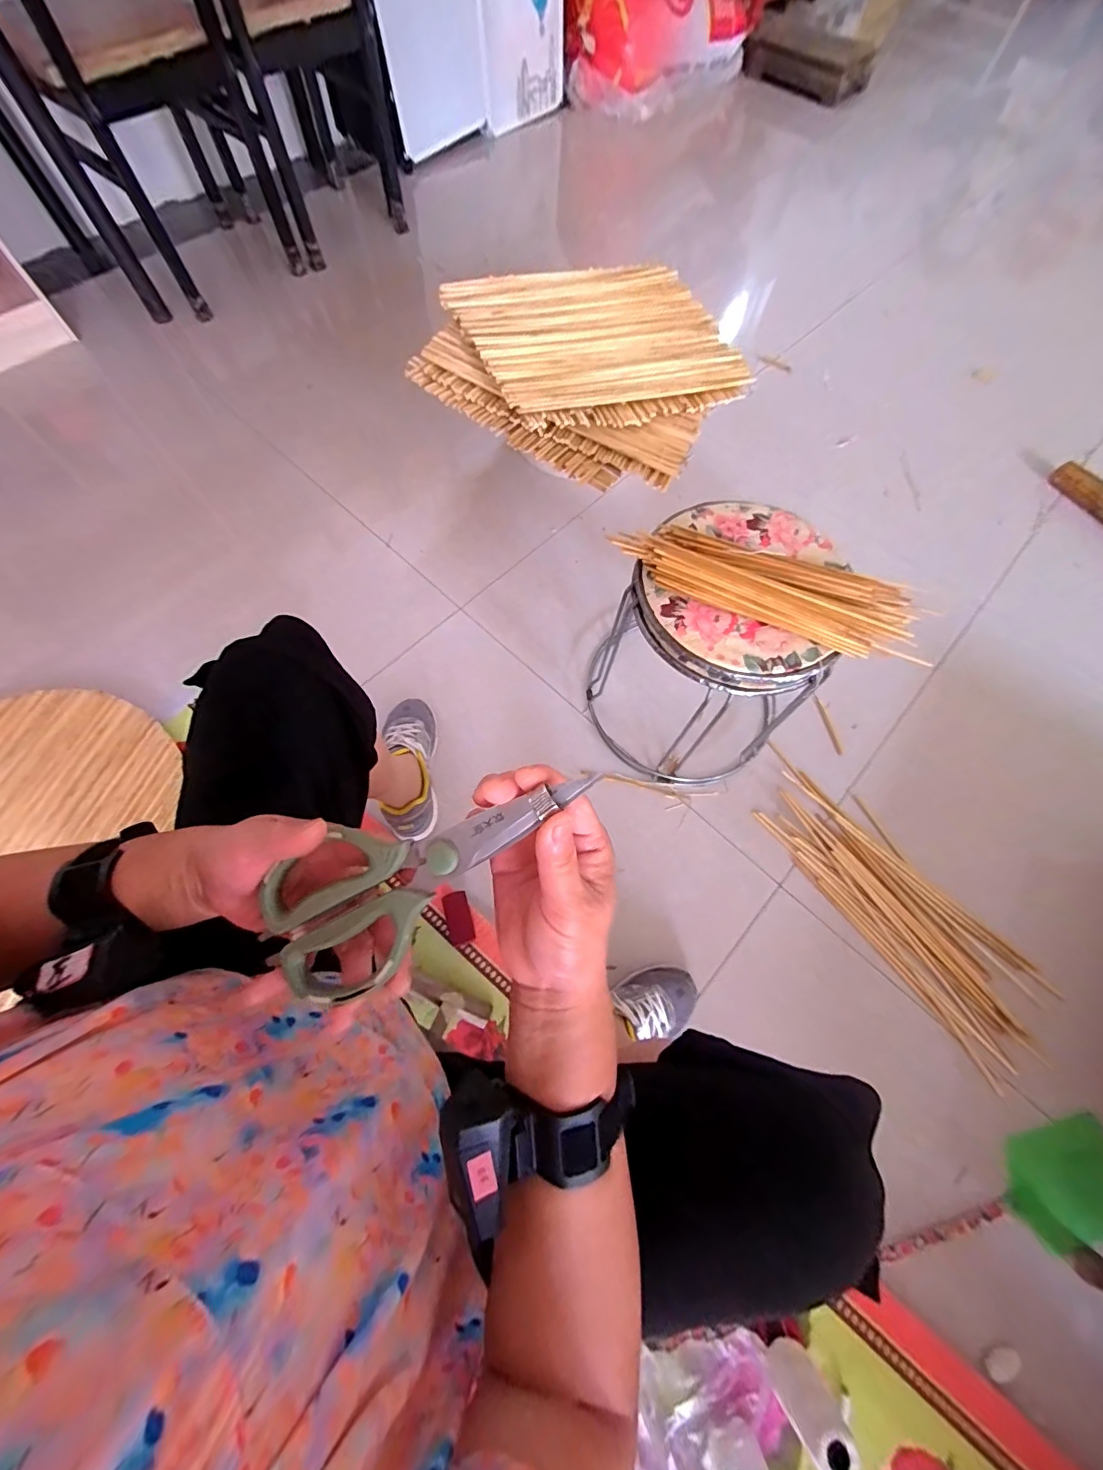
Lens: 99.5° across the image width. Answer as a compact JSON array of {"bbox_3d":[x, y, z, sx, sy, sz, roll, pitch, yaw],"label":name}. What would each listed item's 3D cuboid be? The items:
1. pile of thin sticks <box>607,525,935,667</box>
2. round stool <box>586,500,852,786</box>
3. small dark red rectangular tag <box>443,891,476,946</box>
[{"bbox_3d":[0.269,-0.186,0.578,0.373,0.032,0.102,20,70,6],"label":"pile of thin sticks"},{"bbox_3d":[0.248,-0.114,0.744,0.305,0.339,0.296,1,69,-2],"label":"round stool"},{"bbox_3d":[-0.147,0.290,0.737,0.038,0.007,0.076,-16,70,-8],"label":"small dark red rectangular tag"}]

